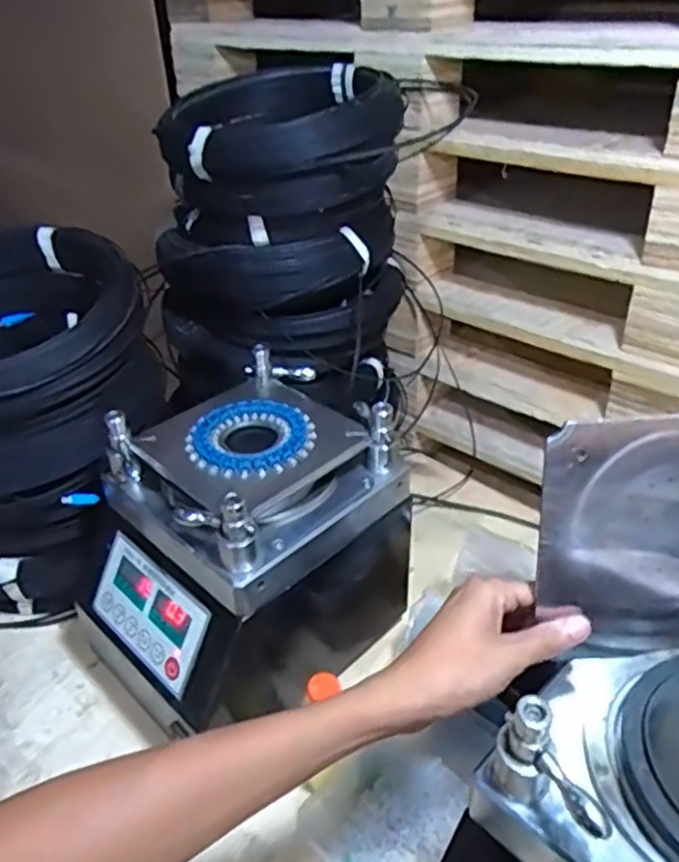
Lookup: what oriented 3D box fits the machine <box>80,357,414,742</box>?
[{"bbox_3d":[-0.092,0.121,0.696,0.297,0.278,0.214,-31,43,-34],"label":"machine"}]

